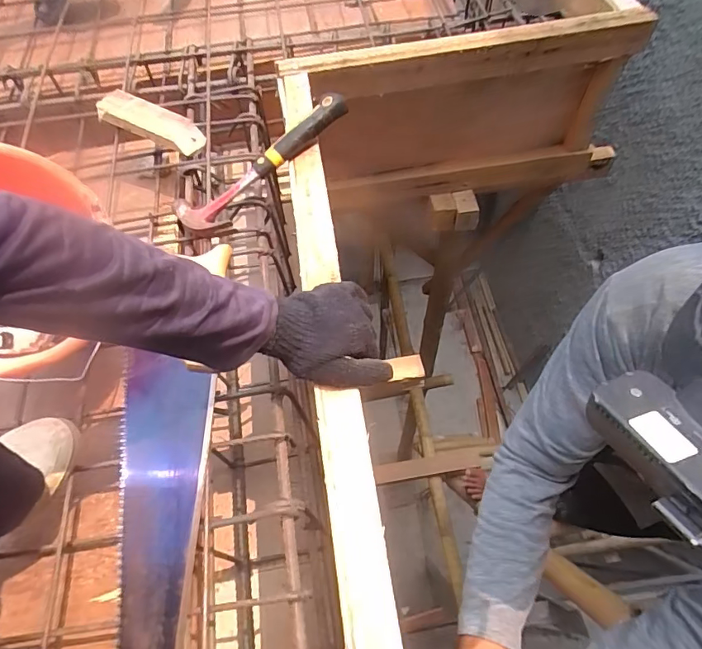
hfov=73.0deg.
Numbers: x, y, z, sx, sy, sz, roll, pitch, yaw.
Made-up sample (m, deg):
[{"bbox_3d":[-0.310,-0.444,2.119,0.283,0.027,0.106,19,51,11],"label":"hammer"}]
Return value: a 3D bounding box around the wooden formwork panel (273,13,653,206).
[{"bbox_3d":[0.237,-0.405,0.942,0.673,0.329,0.095,-12,60,-4],"label":"wooden formwork panel"}]

